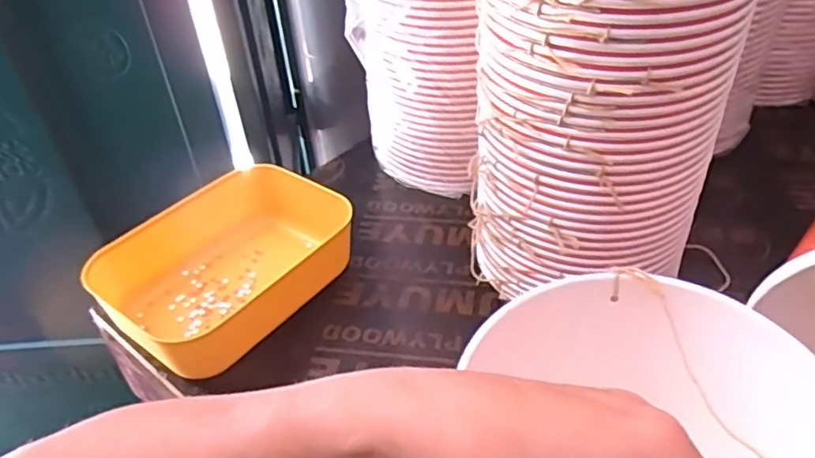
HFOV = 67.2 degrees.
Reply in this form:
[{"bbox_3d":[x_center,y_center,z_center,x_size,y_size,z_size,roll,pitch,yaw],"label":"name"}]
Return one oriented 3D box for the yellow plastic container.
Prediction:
[{"bbox_3d":[-0.146,0.031,0.499,0.133,0.059,0.173,25,47,32],"label":"yellow plastic container"}]

